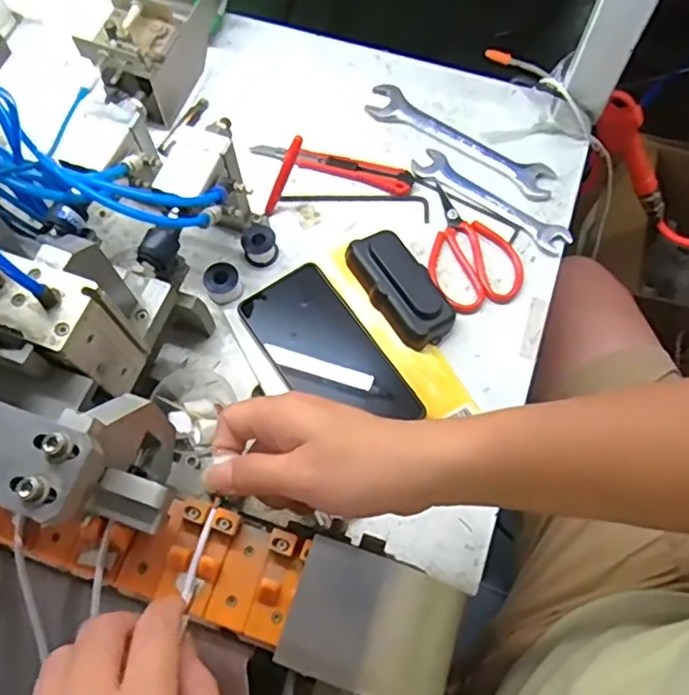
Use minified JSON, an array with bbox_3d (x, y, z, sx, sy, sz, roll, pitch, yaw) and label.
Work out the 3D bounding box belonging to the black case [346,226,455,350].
[{"bbox_3d":[0.047,-0.050,0.515,0.050,0.028,0.104,-30,71,-12],"label":"black case"}]

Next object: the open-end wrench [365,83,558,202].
[{"bbox_3d":[0.110,-0.199,0.589,0.197,0.008,0.042,31,71,12],"label":"open-end wrench"}]

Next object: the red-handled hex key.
[{"bbox_3d":[0.004,-0.145,0.539,0.147,0.061,0.033,4,67,1],"label":"red-handled hex key"}]

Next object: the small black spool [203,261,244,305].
[{"bbox_3d":[-0.103,-0.057,0.521,0.030,0.024,0.025,-20,69,-8],"label":"small black spool"}]

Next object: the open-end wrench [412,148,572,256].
[{"bbox_3d":[0.132,-0.133,0.562,0.156,0.009,0.031,37,72,14],"label":"open-end wrench"}]

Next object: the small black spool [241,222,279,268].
[{"bbox_3d":[-0.074,-0.091,0.538,0.030,0.020,0.031,0,67,0],"label":"small black spool"}]

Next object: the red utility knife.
[{"bbox_3d":[-0.011,-0.171,0.578,0.153,0.016,0.023,18,68,7],"label":"red utility knife"}]

